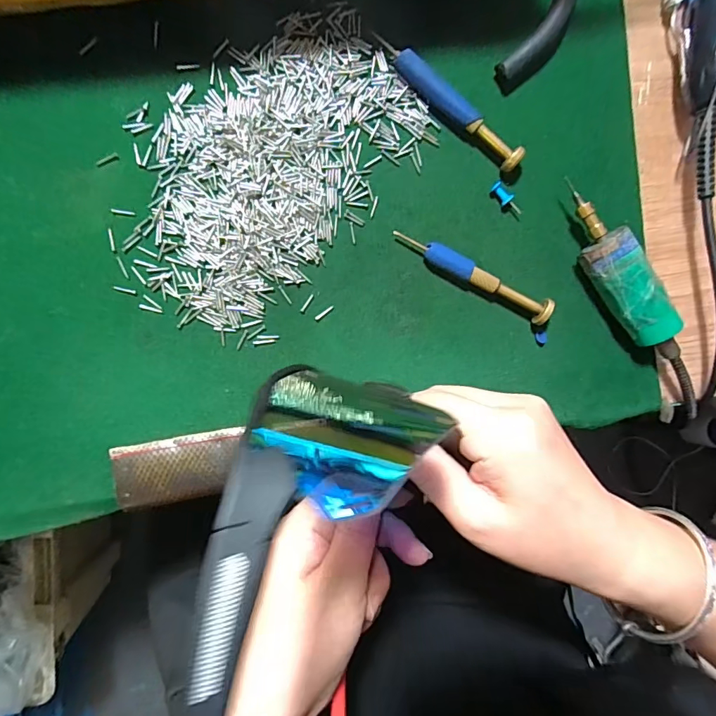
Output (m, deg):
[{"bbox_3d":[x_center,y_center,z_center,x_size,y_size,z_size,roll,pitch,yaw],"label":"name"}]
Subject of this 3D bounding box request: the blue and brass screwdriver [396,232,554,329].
[{"bbox_3d":[0.065,-0.048,0.254,0.095,0.016,0.014,30,88,-6],"label":"blue and brass screwdriver"}]

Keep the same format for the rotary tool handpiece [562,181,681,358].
[{"bbox_3d":[0.148,-0.044,0.255,0.024,0.030,0.105,-38,95,-4],"label":"rotary tool handpiece"}]

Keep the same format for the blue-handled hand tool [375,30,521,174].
[{"bbox_3d":[0.051,-0.140,0.249,0.098,0.014,0.010,40,87,-6],"label":"blue-handled hand tool"}]

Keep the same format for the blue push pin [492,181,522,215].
[{"bbox_3d":[0.085,-0.091,0.259,0.007,0.007,0.023,-42,95,-3],"label":"blue push pin"}]

